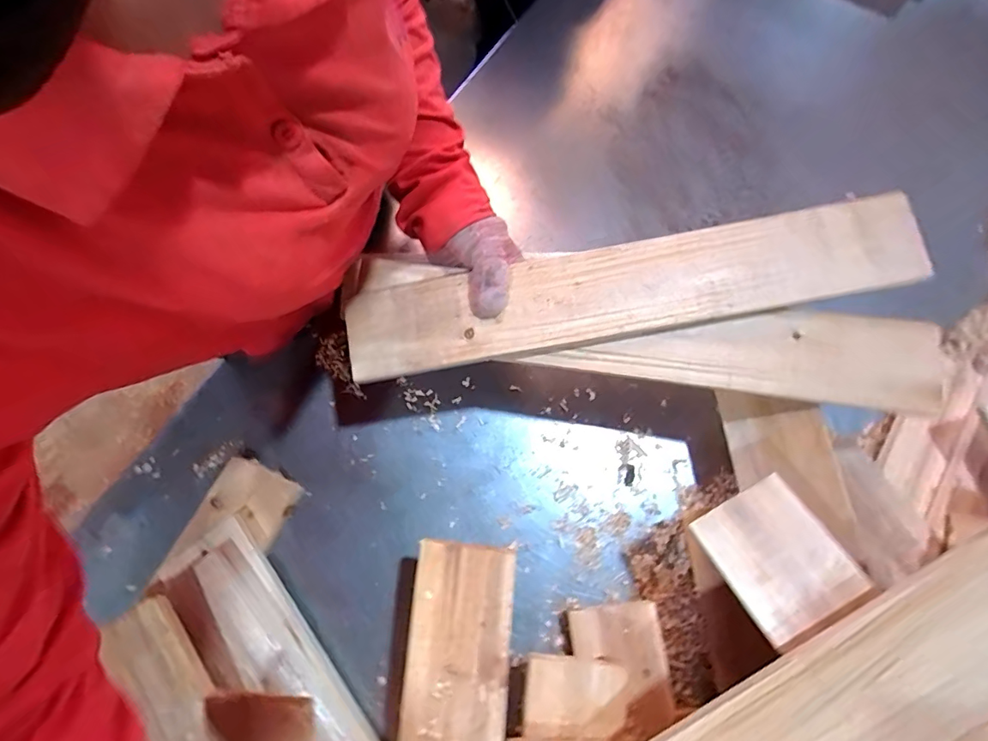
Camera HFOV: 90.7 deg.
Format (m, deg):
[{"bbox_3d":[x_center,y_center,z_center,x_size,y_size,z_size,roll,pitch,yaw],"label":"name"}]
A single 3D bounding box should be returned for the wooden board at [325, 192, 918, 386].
[{"bbox_3d":[0.117,-0.072,0.426,0.486,0.022,0.083,-11,72,1],"label":"wooden board"}]

